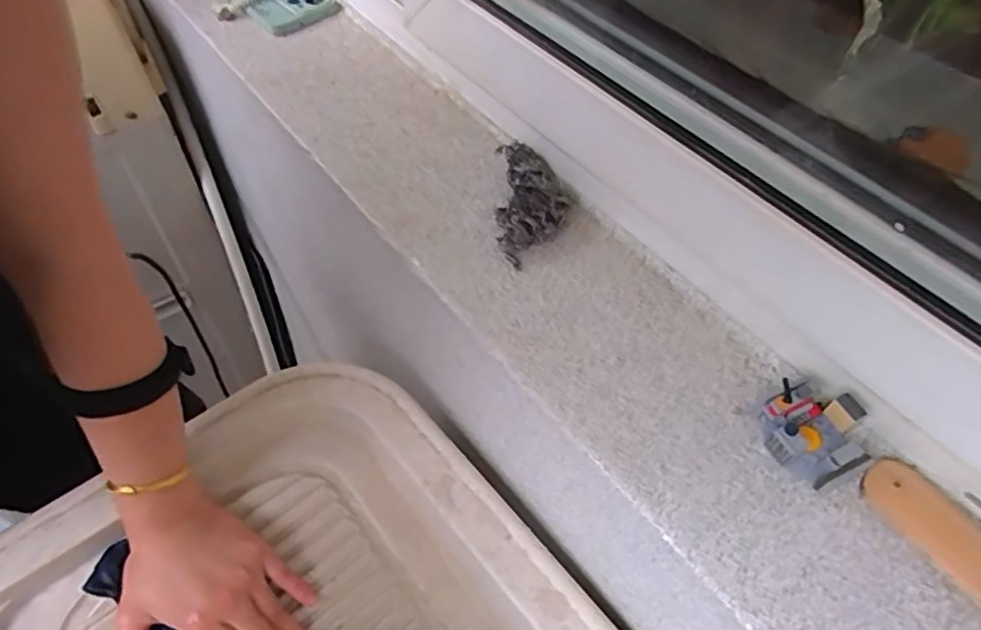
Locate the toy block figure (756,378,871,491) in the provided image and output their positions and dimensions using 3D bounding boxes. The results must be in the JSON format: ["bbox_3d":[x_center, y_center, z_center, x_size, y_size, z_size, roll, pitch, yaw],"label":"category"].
[{"bbox_3d":[0.188,0.070,0.356,0.049,0.036,0.050,3,53,-2],"label":"toy block figure"}]

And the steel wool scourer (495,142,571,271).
[{"bbox_3d":[0.032,-0.088,0.464,0.051,0.019,0.107,3,65,-2],"label":"steel wool scourer"}]

